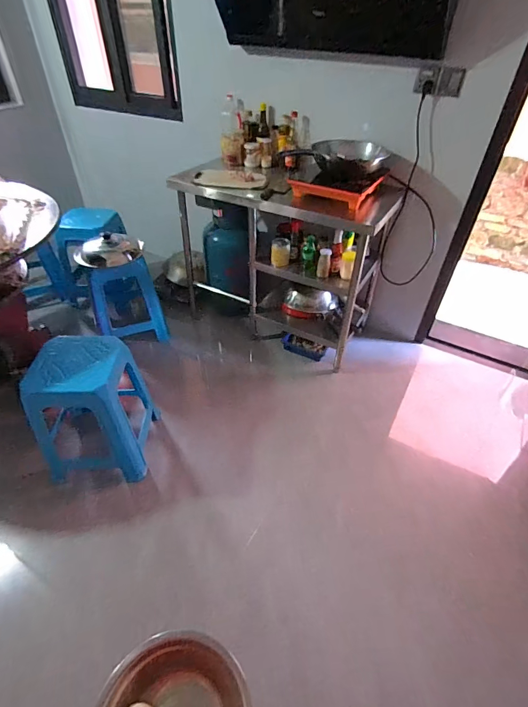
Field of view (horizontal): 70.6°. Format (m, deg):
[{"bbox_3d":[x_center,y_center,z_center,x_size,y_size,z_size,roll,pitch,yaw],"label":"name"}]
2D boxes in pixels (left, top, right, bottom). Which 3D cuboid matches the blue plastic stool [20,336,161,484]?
[{"bbox_3d":[-0.636,0.214,1.382,0.384,0.469,0.335,-1,42,-3],"label":"blue plastic stool"}]

